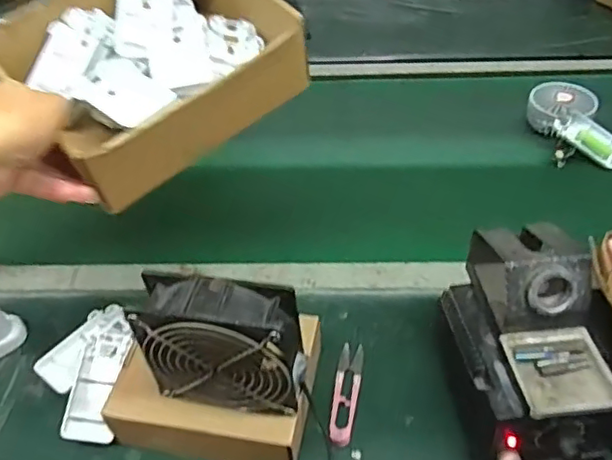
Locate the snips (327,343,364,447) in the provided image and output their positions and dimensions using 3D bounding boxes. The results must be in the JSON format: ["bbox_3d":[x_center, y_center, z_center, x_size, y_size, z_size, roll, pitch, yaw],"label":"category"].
[{"bbox_3d":[0.038,0.149,0.546,0.023,0.008,0.105,6,45,9],"label":"snips"}]

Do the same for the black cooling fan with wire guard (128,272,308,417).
[{"bbox_3d":[-0.065,0.090,0.459,0.120,0.114,0.046,7,47,9],"label":"black cooling fan with wire guard"}]

